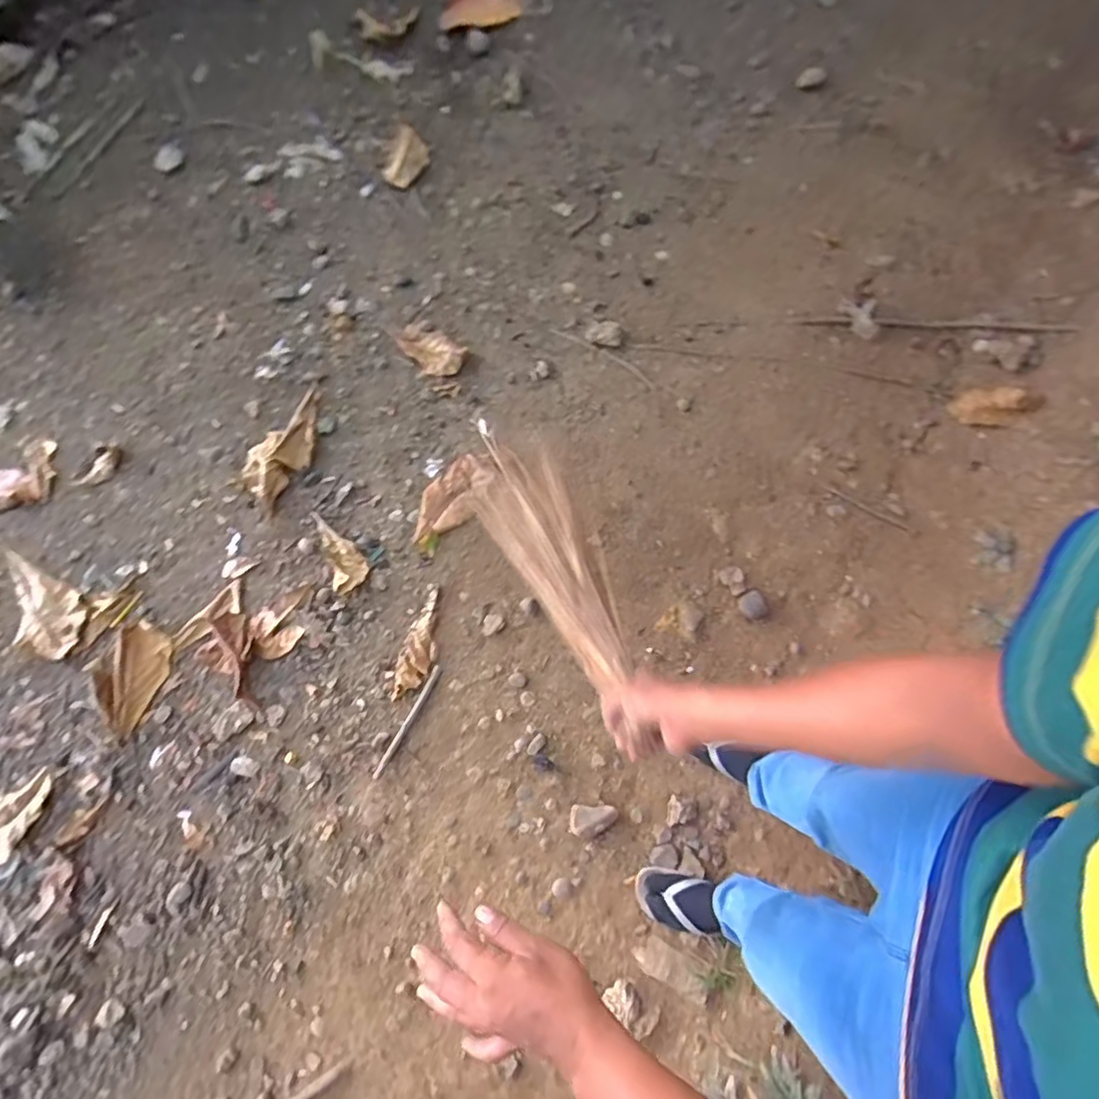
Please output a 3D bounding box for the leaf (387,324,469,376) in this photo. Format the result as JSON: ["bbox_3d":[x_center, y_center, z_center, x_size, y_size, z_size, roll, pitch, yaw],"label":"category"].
[{"bbox_3d":[-0.277,-0.458,1.342,0.170,0.030,0.100,37,81,10],"label":"leaf"}]

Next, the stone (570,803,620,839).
[{"bbox_3d":[0.085,0.517,1.120,0.089,0.031,0.056,0,77,3],"label":"stone"}]

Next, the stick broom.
[{"bbox_3d":[-0.012,-0.027,0.845,0.143,0.061,0.595,-21,41,-4],"label":"stick broom"}]

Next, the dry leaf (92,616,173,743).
[{"bbox_3d":[-0.846,0.257,1.179,0.122,0.023,0.210,23,79,7],"label":"dry leaf"}]

